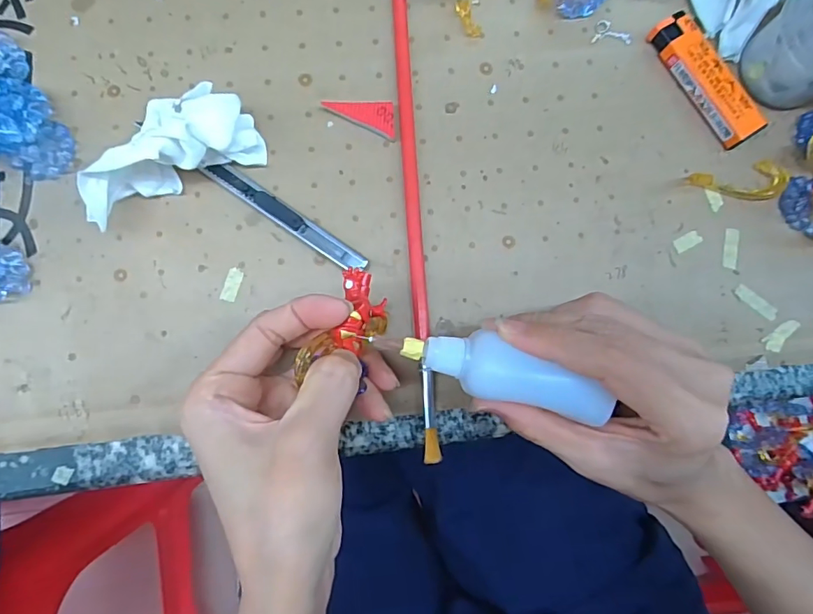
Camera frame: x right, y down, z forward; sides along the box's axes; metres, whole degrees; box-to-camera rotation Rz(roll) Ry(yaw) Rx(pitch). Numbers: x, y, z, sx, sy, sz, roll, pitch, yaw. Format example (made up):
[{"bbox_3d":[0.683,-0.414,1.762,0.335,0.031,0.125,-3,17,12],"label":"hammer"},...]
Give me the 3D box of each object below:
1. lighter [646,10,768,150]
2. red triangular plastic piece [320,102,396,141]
[{"bbox_3d":[0.168,-0.128,0.271,0.025,0.011,0.079,-35,90,-5],"label":"lighter"},{"bbox_3d":[-0.022,-0.105,0.261,0.041,0.005,0.017,25,86,-3],"label":"red triangular plastic piece"}]

